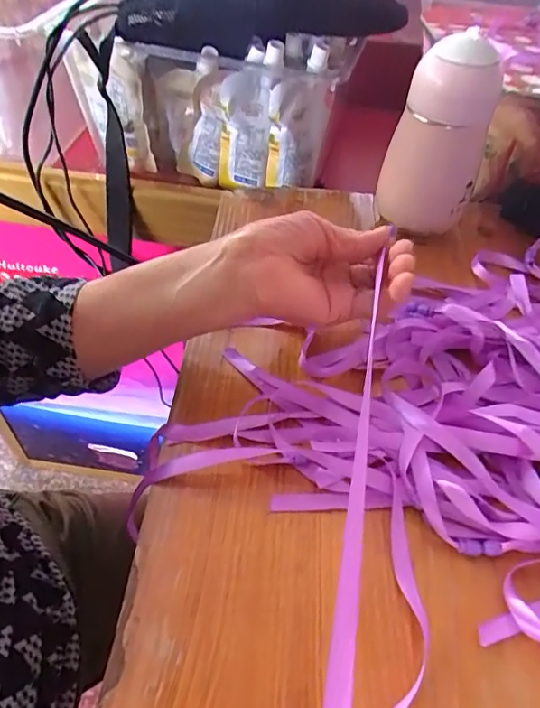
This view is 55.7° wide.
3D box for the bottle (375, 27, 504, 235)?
[{"bbox_3d":[0.135,-0.168,0.408,0.071,0.142,0.057,23,51,15],"label":"bottle"}]

